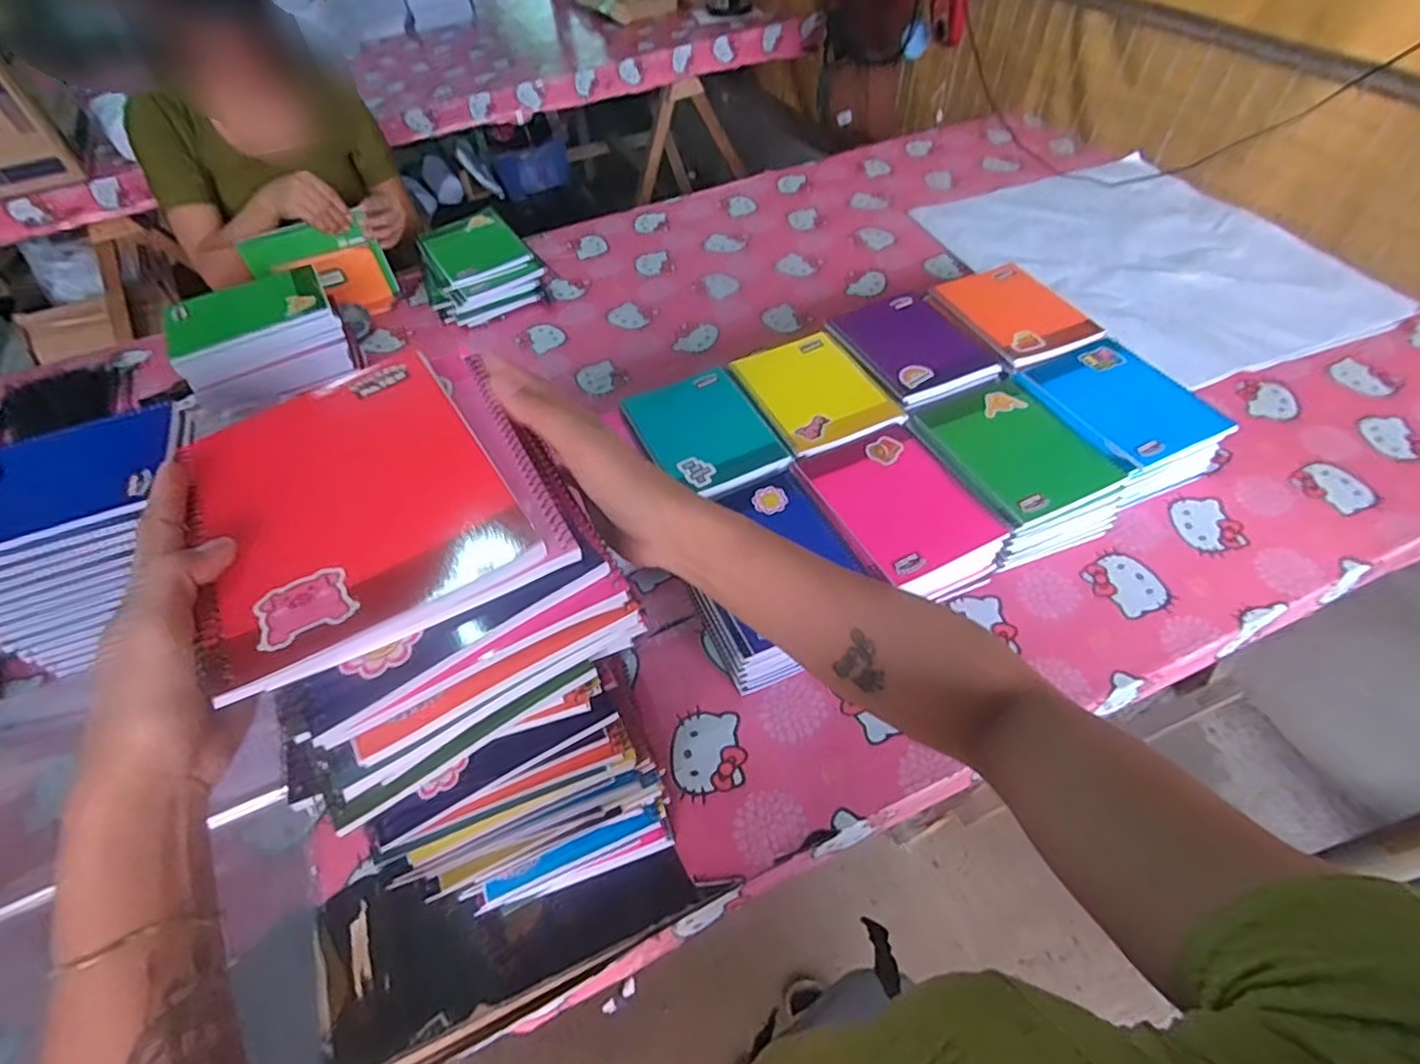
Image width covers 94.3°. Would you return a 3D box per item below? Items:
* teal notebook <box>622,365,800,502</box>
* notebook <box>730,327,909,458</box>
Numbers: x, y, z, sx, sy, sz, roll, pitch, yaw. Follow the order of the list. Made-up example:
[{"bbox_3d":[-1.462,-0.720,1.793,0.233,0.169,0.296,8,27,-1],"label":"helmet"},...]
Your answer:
[{"bbox_3d":[-0.007,-0.127,0.830,0.153,0.022,0.192,-21,53,-12],"label":"teal notebook"},{"bbox_3d":[0.140,-0.188,0.859,0.159,0.017,0.209,-20,52,-12],"label":"notebook"}]

